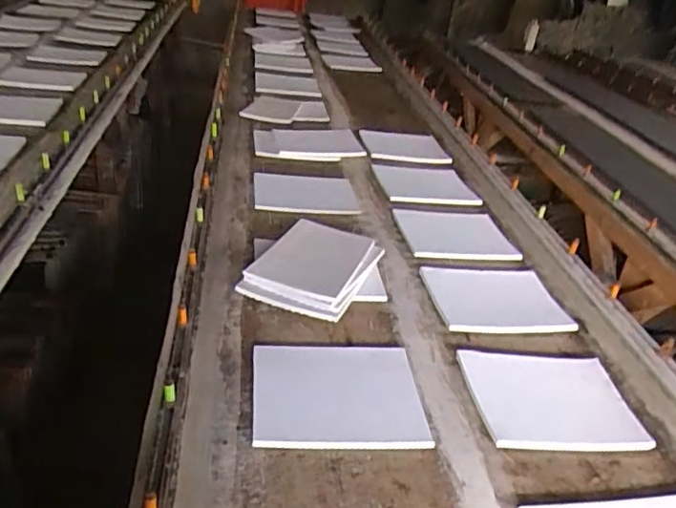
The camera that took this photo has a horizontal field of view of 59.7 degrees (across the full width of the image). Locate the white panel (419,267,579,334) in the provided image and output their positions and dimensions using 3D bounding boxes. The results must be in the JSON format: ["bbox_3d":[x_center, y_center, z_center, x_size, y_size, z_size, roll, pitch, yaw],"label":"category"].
[{"bbox_3d":[0.332,0.089,1.265,0.278,0.020,0.229,2,31,-7],"label":"white panel"}]

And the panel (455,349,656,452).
[{"bbox_3d":[0.361,0.244,1.015,0.263,0.016,0.231,2,31,-6],"label":"panel"}]

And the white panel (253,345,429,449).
[{"bbox_3d":[-0.002,0.225,0.969,0.268,0.016,0.224,1,31,-9],"label":"white panel"}]

